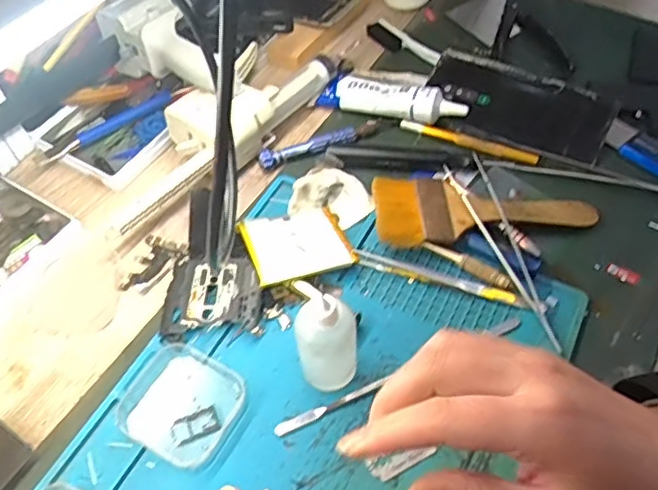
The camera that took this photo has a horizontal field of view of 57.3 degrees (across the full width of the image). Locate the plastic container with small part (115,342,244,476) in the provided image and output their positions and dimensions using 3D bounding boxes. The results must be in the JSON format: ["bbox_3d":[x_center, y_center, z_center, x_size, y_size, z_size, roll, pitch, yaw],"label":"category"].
[{"bbox_3d":[-0.092,0.097,0.373,0.070,0.013,0.063,25,58,19],"label":"plastic container with small part"}]

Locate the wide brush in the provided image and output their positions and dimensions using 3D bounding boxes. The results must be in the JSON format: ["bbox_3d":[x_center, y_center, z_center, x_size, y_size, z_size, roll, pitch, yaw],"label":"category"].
[{"bbox_3d":[0.114,-0.025,0.443,0.161,0.021,0.062,-3,53,0],"label":"wide brush"}]

